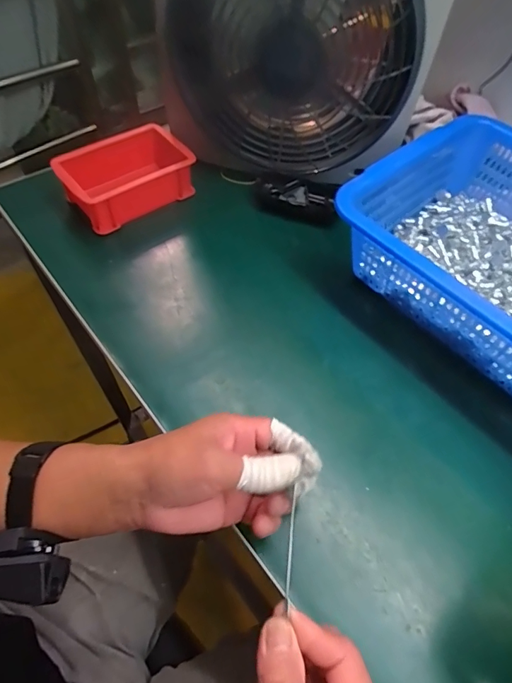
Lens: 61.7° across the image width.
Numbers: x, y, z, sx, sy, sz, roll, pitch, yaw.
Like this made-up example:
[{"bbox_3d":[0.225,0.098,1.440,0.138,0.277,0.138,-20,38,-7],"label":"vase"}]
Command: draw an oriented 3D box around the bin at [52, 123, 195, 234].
[{"bbox_3d":[-0.155,-0.202,0.527,0.145,0.057,0.094,-34,64,-22],"label":"bin"}]

